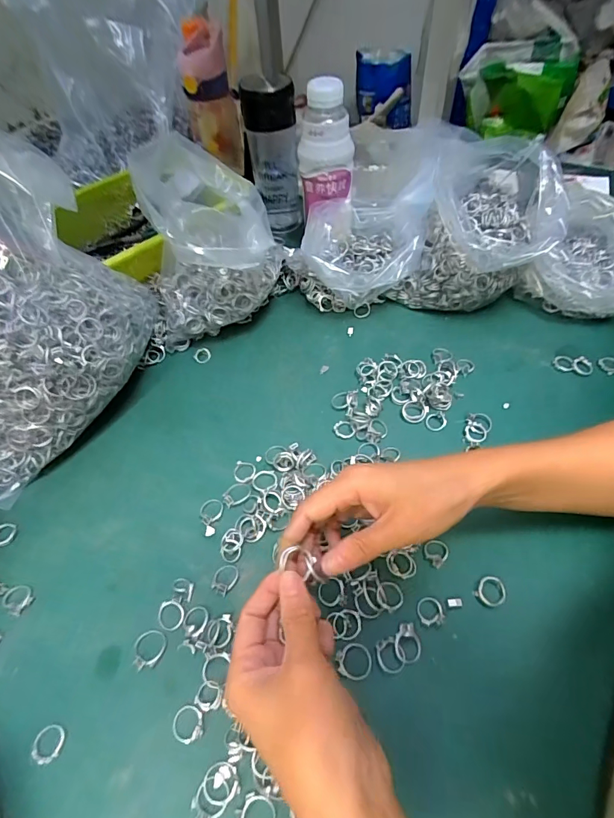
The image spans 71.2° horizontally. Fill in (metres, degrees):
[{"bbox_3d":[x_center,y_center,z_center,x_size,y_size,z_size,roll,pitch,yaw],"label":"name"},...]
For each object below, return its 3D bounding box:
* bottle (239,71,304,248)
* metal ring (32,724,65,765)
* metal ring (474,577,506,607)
[{"bbox_3d":[-0.044,-0.343,0.600,0.067,0.214,0.081,-7,53,-1],"label":"bottle"},{"bbox_3d":[-0.175,0.225,0.287,0.019,0.004,0.022,4,53,8],"label":"metal ring"},{"bbox_3d":[0.141,0.139,0.327,0.023,0.004,0.020,-38,59,-22],"label":"metal ring"}]

